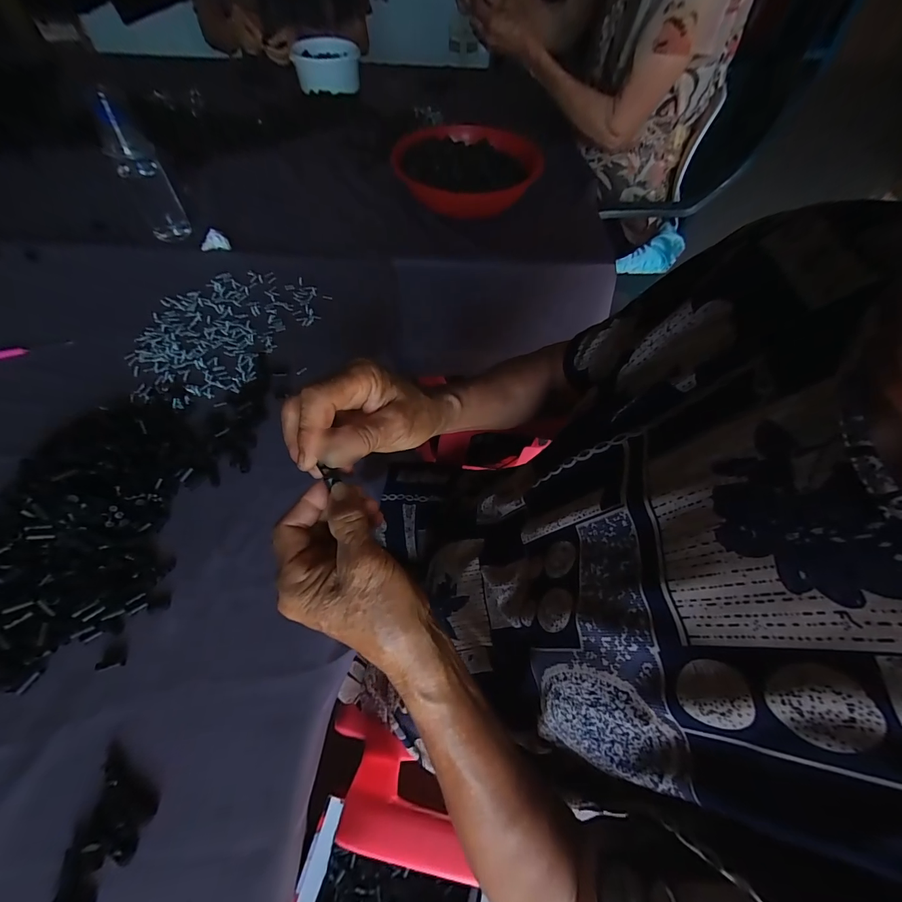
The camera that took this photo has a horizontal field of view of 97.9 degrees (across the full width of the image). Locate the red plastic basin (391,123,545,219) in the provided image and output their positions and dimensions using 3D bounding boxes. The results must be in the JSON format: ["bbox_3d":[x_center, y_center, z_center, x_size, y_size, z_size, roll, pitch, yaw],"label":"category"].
[{"bbox_3d":[0.030,-0.475,0.684,0.227,0.088,0.234,2,58,-3],"label":"red plastic basin"}]

